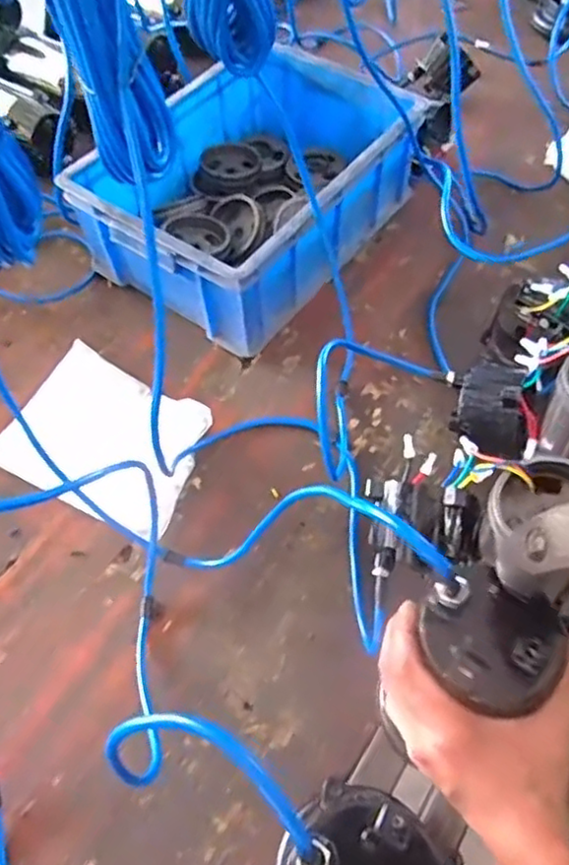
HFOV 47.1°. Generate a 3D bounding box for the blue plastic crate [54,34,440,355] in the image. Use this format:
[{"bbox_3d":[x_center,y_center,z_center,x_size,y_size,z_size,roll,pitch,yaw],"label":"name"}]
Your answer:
[{"bbox_3d":[-0.044,-0.328,0.869,0.317,0.150,0.398,29,65,19],"label":"blue plastic crate"}]

